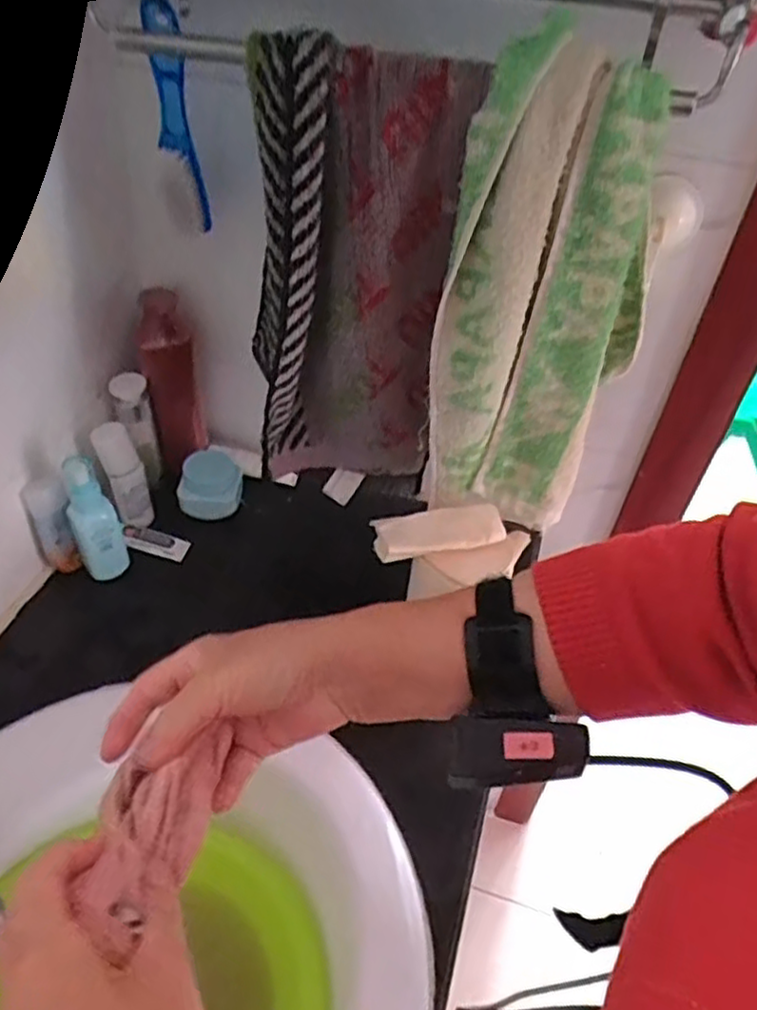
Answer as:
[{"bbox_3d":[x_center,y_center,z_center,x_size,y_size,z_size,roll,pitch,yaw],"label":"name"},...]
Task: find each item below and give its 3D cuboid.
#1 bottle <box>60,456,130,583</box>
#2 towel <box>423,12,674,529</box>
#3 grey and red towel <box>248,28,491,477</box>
[{"bbox_3d":[-0.282,0.016,0.704,0.043,0.139,0.041,3,45,-3],"label":"bottle"},{"bbox_3d":[0.129,-0.146,0.554,0.159,0.371,0.069,13,42,5],"label":"towel"},{"bbox_3d":[-0.024,-0.162,0.574,0.151,0.358,0.057,11,45,5],"label":"grey and red towel"}]

